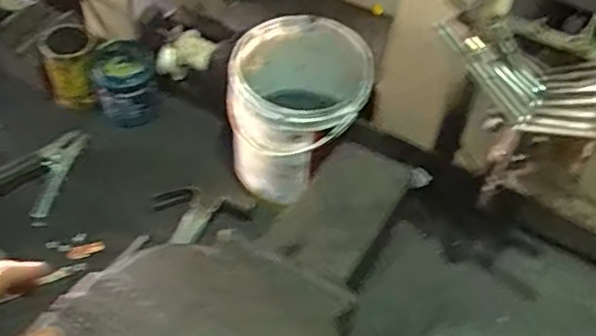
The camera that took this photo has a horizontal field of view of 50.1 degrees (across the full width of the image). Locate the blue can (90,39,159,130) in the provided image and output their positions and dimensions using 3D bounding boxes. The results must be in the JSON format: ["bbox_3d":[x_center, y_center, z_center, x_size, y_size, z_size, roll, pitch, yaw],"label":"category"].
[{"bbox_3d":[-0.262,-0.129,0.965,0.085,0.101,0.085,3,48,-3],"label":"blue can"}]

